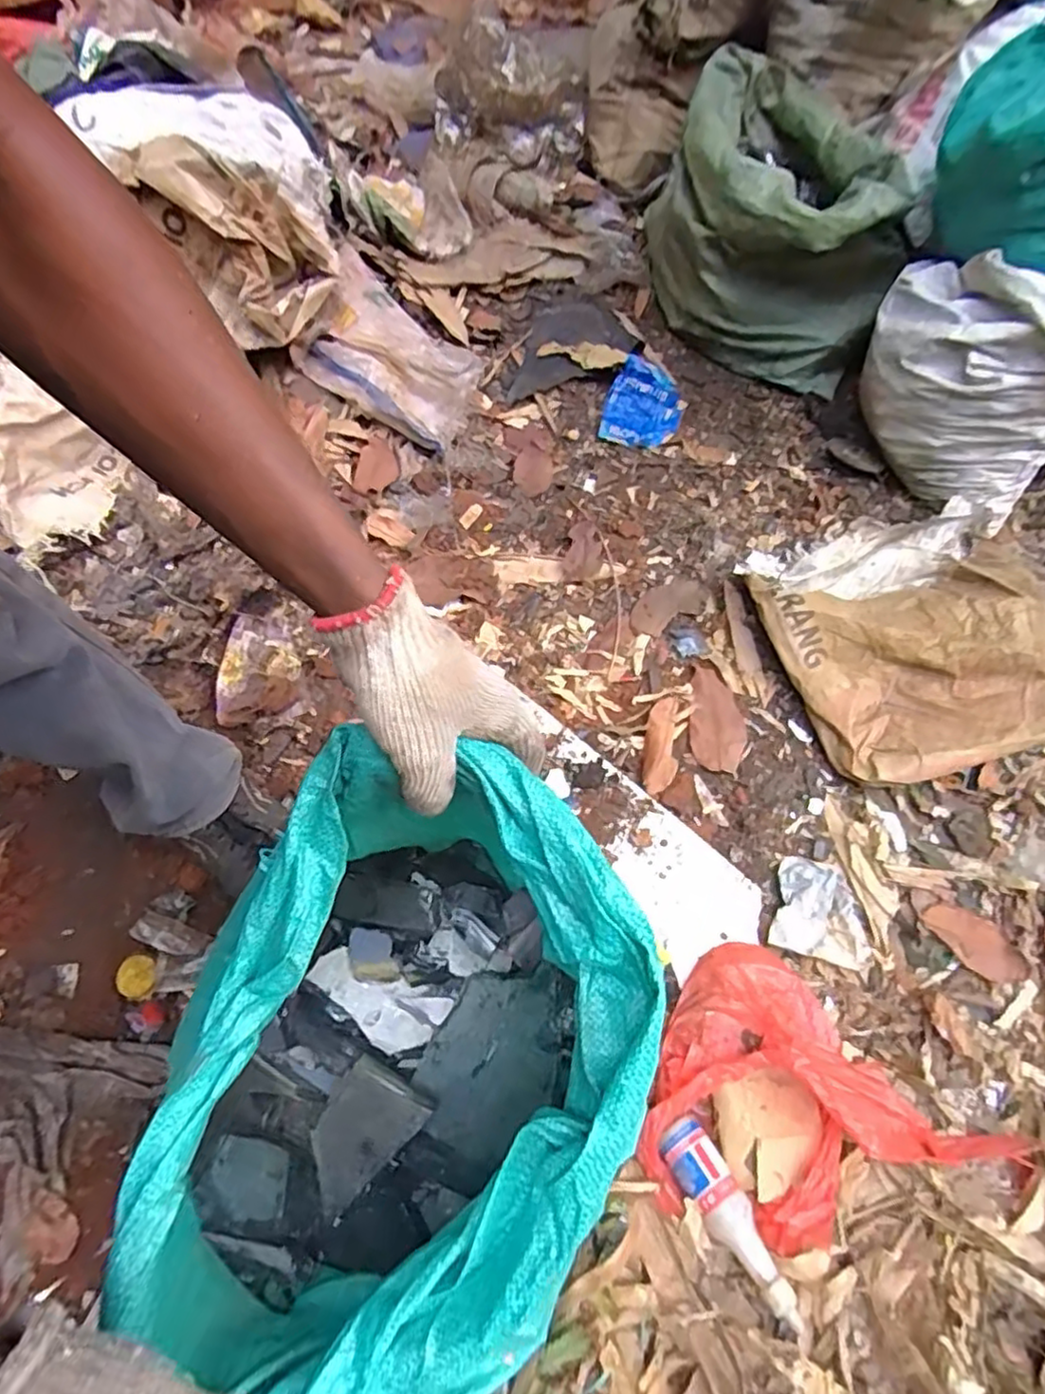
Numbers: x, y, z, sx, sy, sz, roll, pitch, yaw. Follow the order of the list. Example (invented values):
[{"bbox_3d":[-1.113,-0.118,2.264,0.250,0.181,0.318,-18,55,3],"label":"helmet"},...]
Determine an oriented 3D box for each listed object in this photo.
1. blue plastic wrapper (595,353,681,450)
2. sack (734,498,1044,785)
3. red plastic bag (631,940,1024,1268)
[{"bbox_3d":[0.203,-0.498,1.120,0.128,0.050,0.151,10,67,11],"label":"blue plastic wrapper"},{"bbox_3d":[0.556,-0.096,0.898,0.430,0.089,0.373,-17,65,-1],"label":"sack"},{"bbox_3d":[0.272,0.421,0.634,0.328,0.073,0.255,37,75,21],"label":"red plastic bag"}]

